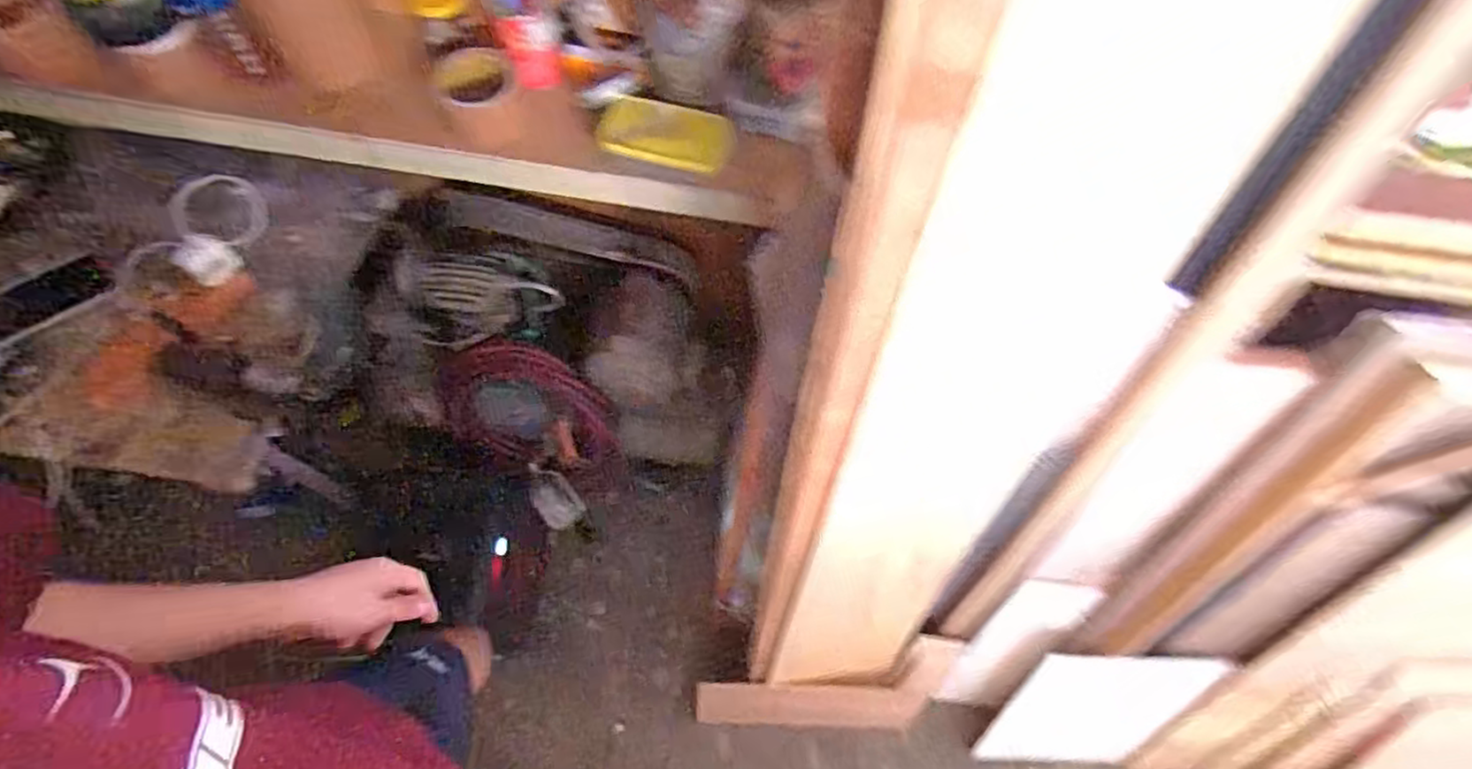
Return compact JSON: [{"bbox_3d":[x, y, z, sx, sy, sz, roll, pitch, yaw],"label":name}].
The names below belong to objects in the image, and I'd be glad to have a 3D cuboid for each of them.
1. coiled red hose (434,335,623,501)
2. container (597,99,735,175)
[{"bbox_3d":[-0.352,0.069,1.266,0.263,0.380,0.070,-21,29,11],"label":"coiled red hose"},{"bbox_3d":[-0.079,-0.281,0.786,0.146,0.038,0.062,12,65,2],"label":"container"}]

